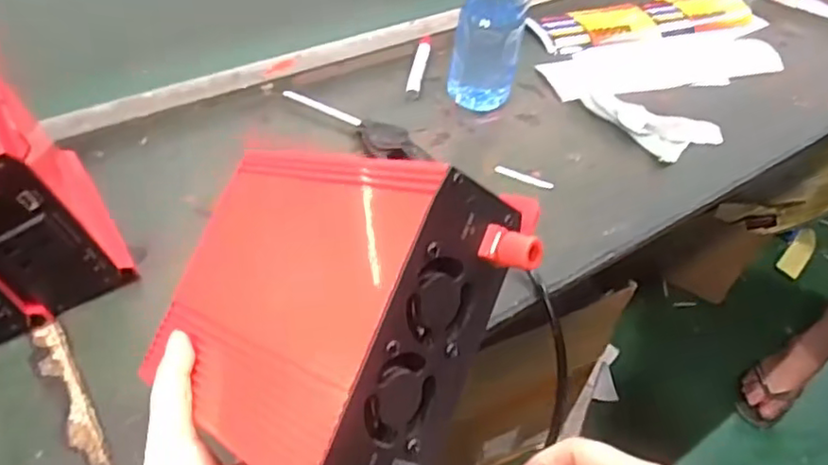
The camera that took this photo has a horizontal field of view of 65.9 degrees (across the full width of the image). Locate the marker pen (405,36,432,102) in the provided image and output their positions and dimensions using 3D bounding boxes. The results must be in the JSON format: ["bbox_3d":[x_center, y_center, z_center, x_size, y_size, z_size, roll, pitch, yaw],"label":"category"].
[{"bbox_3d":[0.007,-0.203,0.767,0.017,0.016,0.124,9,46,2],"label":"marker pen"}]

